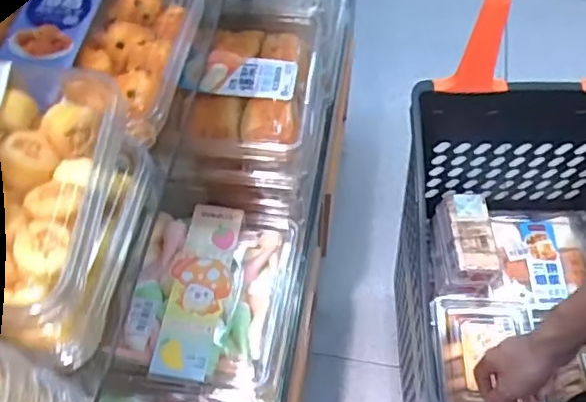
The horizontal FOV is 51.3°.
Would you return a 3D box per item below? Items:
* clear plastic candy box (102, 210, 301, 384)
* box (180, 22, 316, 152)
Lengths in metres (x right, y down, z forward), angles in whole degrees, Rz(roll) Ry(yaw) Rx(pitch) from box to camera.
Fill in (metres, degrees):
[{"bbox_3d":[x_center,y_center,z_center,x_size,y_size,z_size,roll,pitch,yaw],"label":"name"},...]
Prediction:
[{"bbox_3d":[-0.097,0.103,0.693,0.177,0.047,0.201,7,60,5],"label":"clear plastic candy box"},{"bbox_3d":[-0.047,-0.136,0.682,0.134,0.046,0.178,7,60,5],"label":"box"}]

